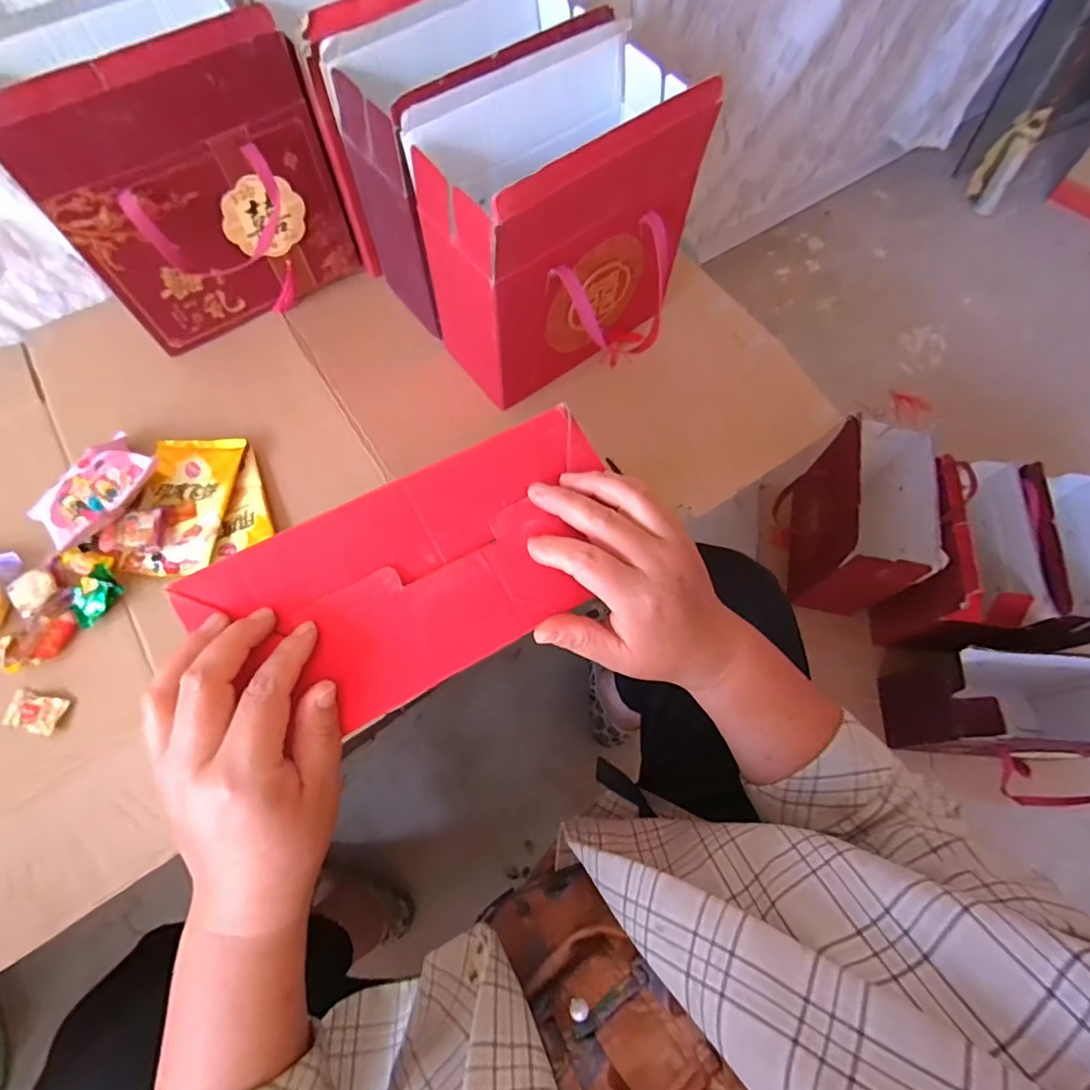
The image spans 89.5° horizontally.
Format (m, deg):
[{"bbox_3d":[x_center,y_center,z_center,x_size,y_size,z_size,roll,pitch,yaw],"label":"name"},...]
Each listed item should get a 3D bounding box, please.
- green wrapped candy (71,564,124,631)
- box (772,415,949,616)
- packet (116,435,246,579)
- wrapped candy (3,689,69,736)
[{"bbox_3d":[-0.436,0.052,0.537,0.035,0.021,0.054,29,70,12],"label":"green wrapped candy"},{"bbox_3d":[0.523,-0.034,0.959,0.155,0.289,0.252,7,67,4],"label":"box"},{"bbox_3d":[-0.377,-0.044,0.575,0.095,0.015,0.154,3,67,2],"label":"packet"},{"bbox_3d":[-0.470,0.153,0.506,0.053,0.005,0.032,13,68,6],"label":"wrapped candy"}]

